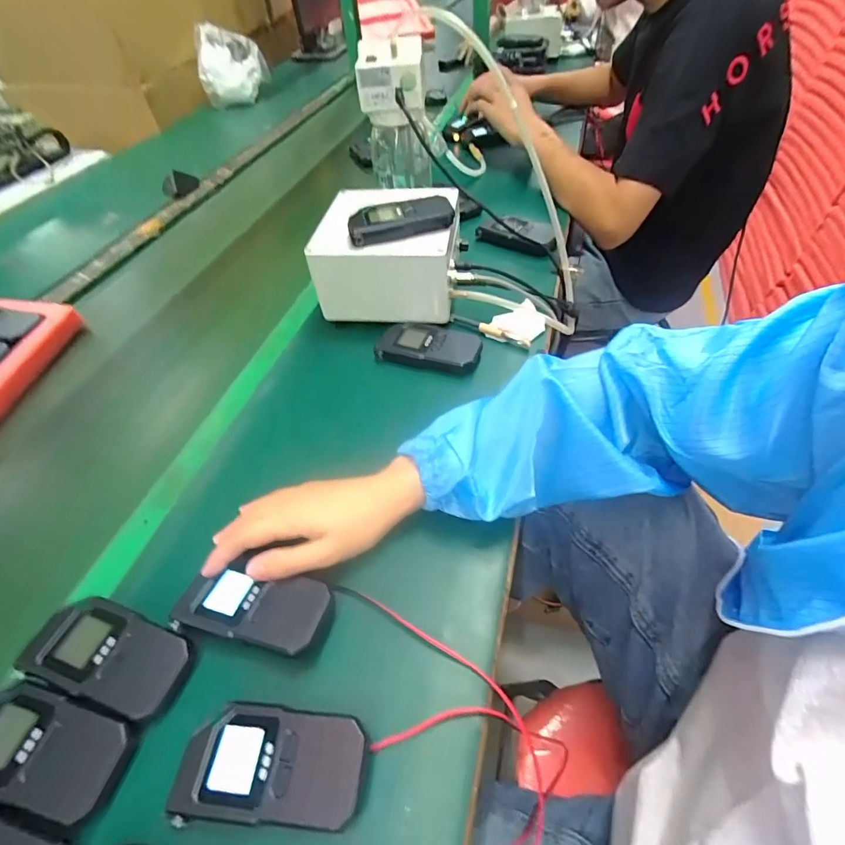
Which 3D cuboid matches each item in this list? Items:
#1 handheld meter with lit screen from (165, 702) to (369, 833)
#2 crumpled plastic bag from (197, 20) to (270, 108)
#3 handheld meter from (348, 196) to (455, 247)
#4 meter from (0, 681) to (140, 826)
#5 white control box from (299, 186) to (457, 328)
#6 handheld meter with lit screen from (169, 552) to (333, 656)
[{"bbox_3d":[-0.092,0.208,0.269,0.113,0.021,0.057,-1,51,4],"label":"handheld meter with lit screen"},{"bbox_3d":[-0.496,-0.936,1.165,0.187,0.161,0.089,-20,52,-12],"label":"crumpled plastic bag"},{"bbox_3d":[-0.026,-0.230,0.491,0.115,0.024,0.062,-15,51,-8],"label":"handheld meter"},{"bbox_3d":[-0.249,0.210,0.283,0.113,0.018,0.056,7,52,10],"label":"meter"},{"bbox_3d":[-0.039,-0.215,0.548,0.161,0.093,0.158,8,51,6],"label":"white control box"},{"bbox_3d":[-0.125,0.141,0.332,0.115,0.028,0.052,5,50,9],"label":"handheld meter with lit screen"}]

